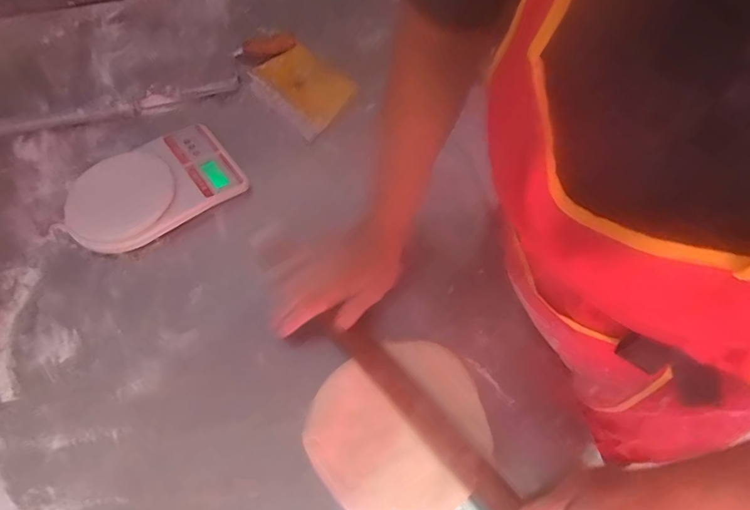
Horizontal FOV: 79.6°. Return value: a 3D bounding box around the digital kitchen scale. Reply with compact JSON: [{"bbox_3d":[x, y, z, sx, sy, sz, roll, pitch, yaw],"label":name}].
[{"bbox_3d":[-0.298,-0.095,0.599,0.218,0.047,0.149,-38,64,-19],"label":"digital kitchen scale"}]

